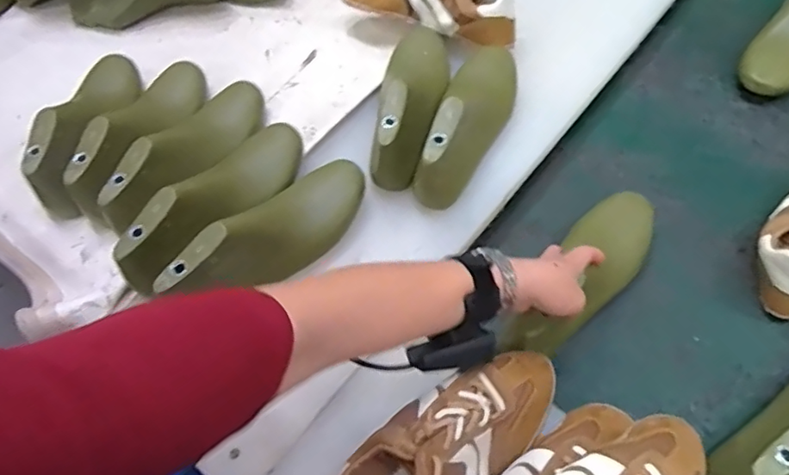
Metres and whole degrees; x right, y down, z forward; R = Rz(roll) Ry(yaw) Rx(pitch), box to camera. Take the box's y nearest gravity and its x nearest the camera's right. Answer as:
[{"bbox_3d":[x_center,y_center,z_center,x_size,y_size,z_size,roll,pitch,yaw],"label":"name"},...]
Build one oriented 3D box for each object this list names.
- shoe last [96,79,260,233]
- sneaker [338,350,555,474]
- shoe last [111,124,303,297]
[{"bbox_3d":[-0.236,-0.107,0.645,0.081,0.092,0.245,24,63,18],"label":"shoe last"},{"bbox_3d":[0.043,0.178,0.465,0.246,0.083,0.093,-33,62,-15],"label":"sneaker"},{"bbox_3d":[-0.192,-0.045,0.600,0.074,0.077,0.251,28,52,20],"label":"shoe last"}]

